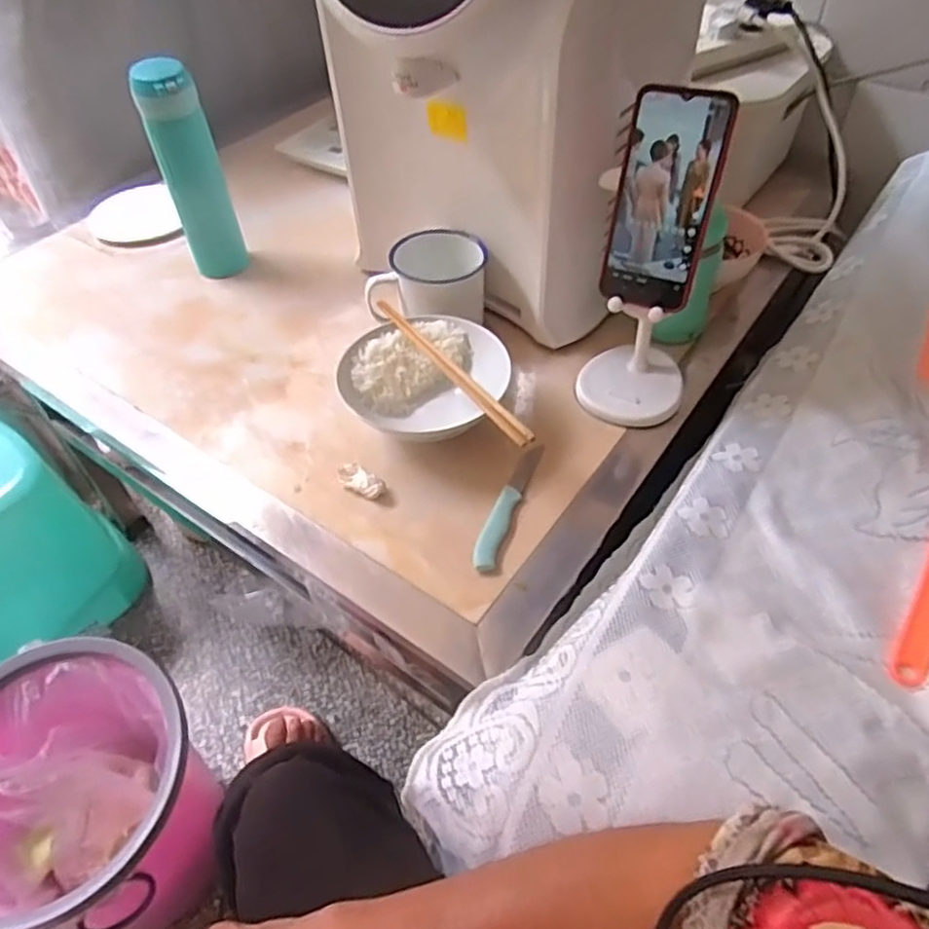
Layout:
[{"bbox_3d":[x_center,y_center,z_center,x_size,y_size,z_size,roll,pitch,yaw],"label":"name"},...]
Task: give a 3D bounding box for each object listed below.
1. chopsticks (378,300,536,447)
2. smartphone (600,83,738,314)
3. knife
[{"bbox_3d":[-0.018,-0.090,0.595,0.015,0.012,0.236,-29,54,-21],"label":"chopsticks"},{"bbox_3d":[0.158,-0.208,0.533,0.079,0.162,0.012,20,33,22],"label":"smartphone"},{"bbox_3d":[0.037,0.031,0.568,0.020,0.010,0.140,13,52,17],"label":"knife"}]

